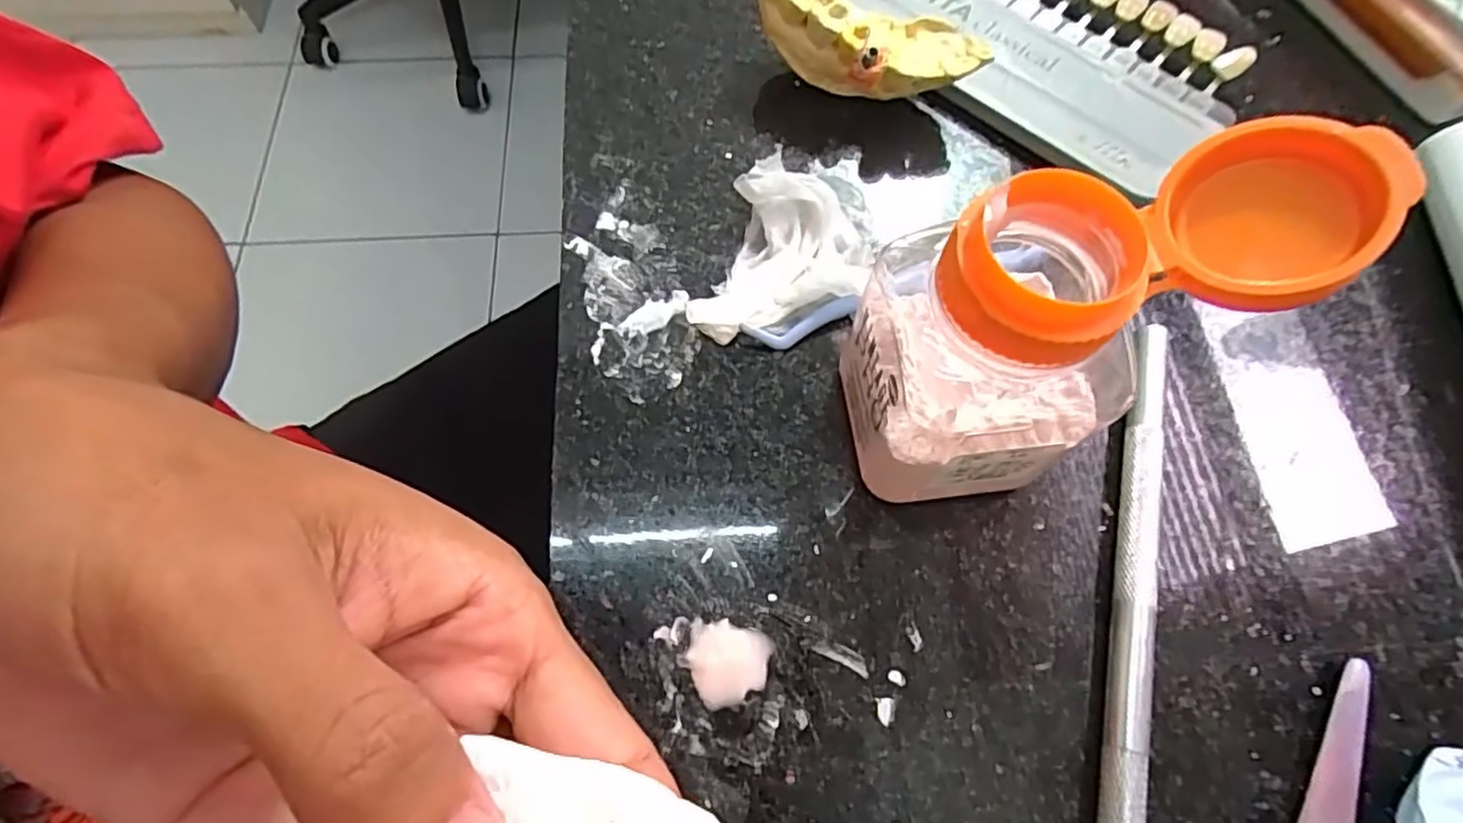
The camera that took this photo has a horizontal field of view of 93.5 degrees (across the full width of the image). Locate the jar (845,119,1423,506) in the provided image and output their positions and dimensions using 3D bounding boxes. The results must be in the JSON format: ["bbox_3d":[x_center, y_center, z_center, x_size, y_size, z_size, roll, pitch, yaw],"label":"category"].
[{"bbox_3d":[0.058,-0.015,0.130,0.069,0.073,0.042,-17,68,-7],"label":"jar"}]

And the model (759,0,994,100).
[{"bbox_3d":[0.038,-0.103,0.191,0.059,0.029,0.023,30,70,12],"label":"model"}]

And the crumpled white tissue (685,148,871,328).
[{"bbox_3d":[0.015,-0.038,0.173,0.037,0.011,0.045,18,71,7],"label":"crumpled white tissue"}]

